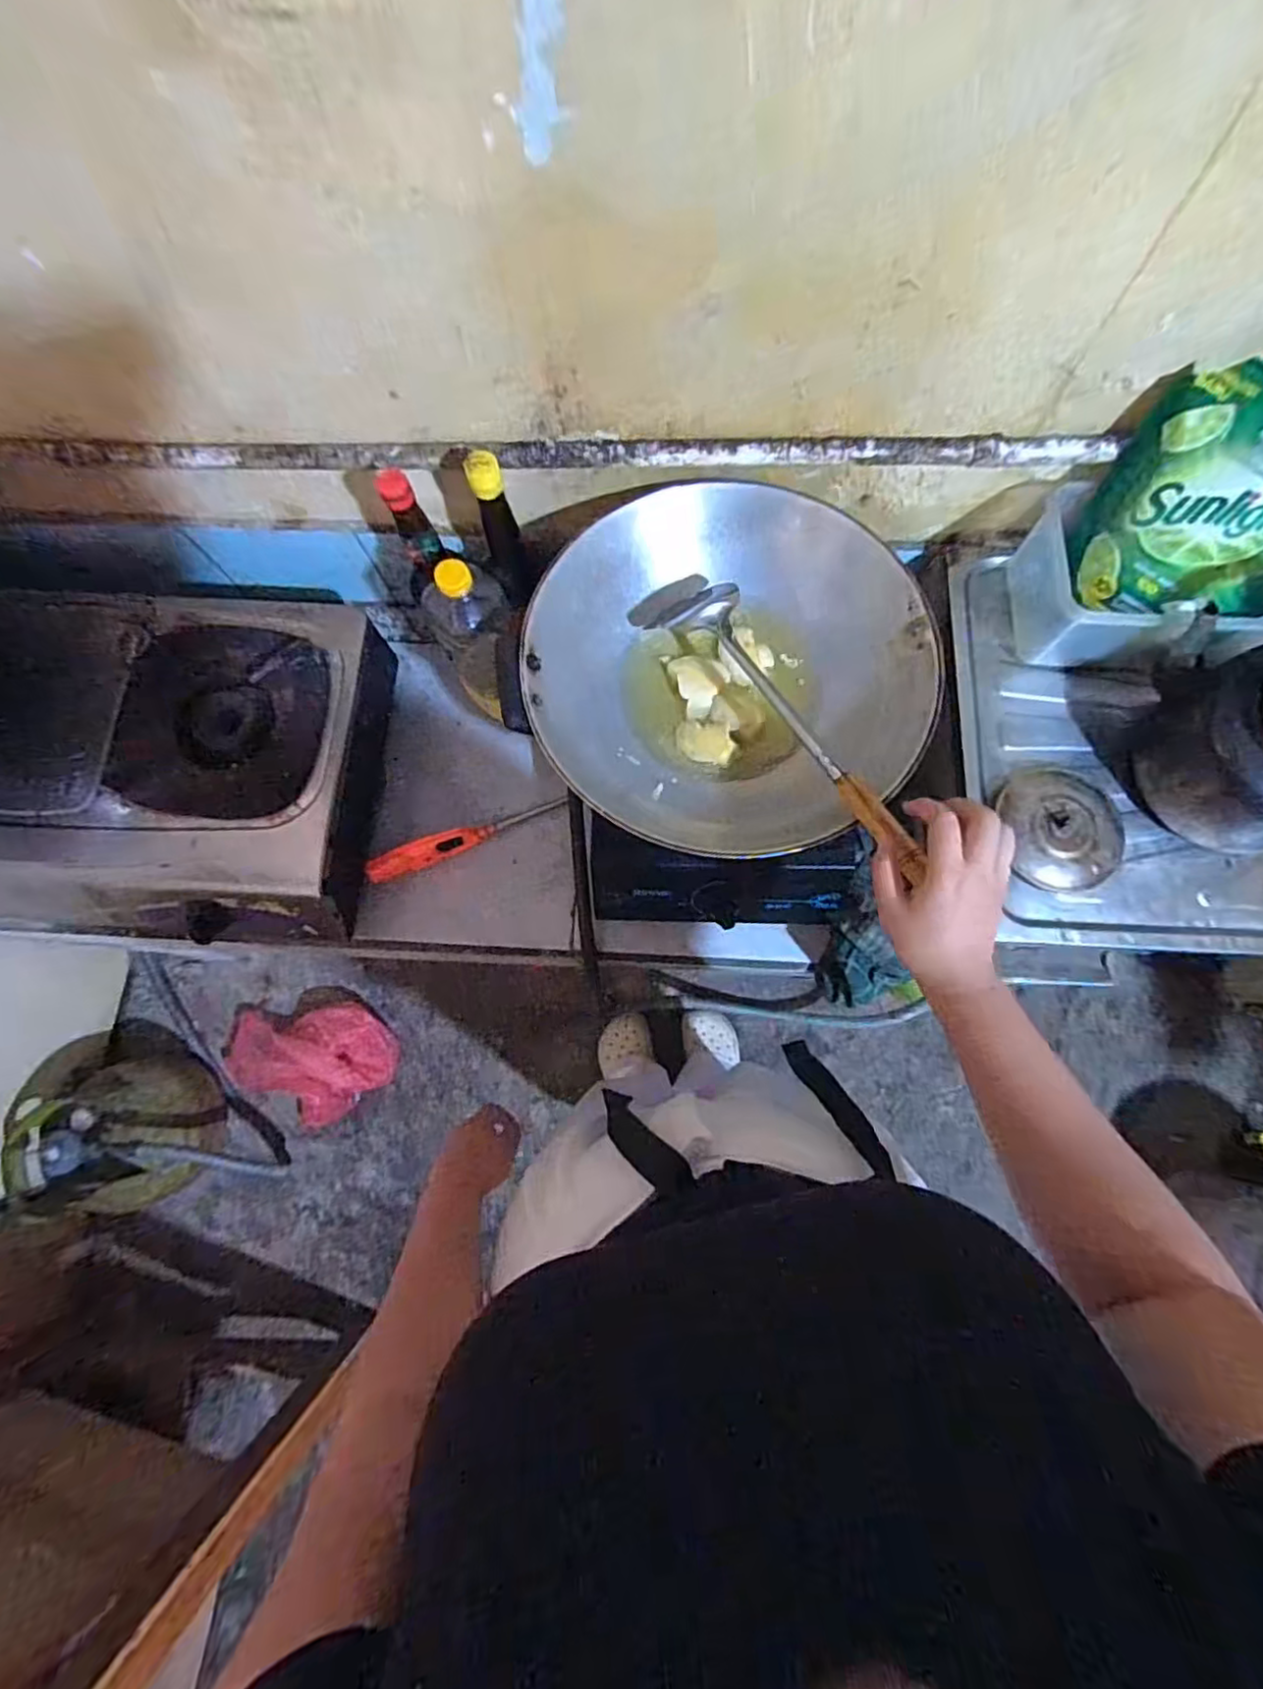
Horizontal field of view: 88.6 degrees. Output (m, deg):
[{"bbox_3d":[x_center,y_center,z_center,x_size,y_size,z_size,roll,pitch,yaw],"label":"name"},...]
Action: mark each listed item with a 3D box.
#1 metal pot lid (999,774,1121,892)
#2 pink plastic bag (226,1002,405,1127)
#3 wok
[{"bbox_3d":[0.417,-0.015,0.624,0.102,0.024,0.113,-13,78,-3],"label":"metal pot lid"},{"bbox_3d":[-0.627,0.427,1.246,0.332,0.065,0.218,-5,78,-1],"label":"pink plastic bag"},{"bbox_3d":[0.088,-0.166,0.628,0.360,0.106,0.344,-22,79,-5],"label":"wok"}]

